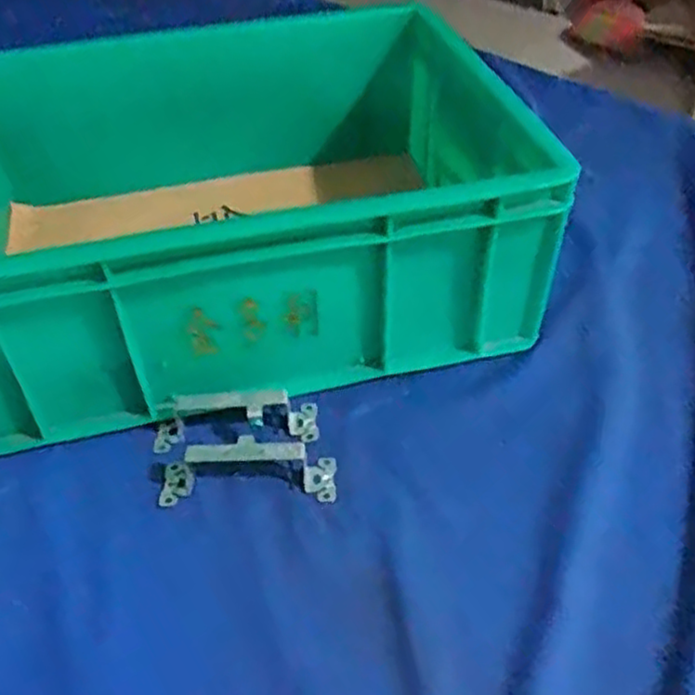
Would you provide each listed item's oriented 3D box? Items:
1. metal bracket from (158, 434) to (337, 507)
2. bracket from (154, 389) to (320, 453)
[{"bbox_3d":[-0.061,0.072,0.440,0.105,0.036,0.030,-5,43,1],"label":"metal bracket"},{"bbox_3d":[-0.073,0.042,0.470,0.103,0.034,0.029,-6,43,-1],"label":"bracket"}]

